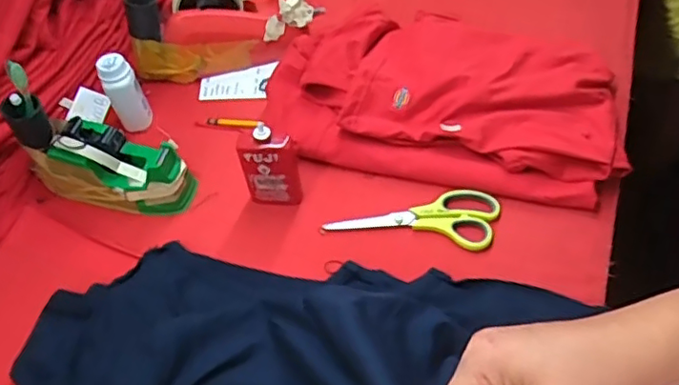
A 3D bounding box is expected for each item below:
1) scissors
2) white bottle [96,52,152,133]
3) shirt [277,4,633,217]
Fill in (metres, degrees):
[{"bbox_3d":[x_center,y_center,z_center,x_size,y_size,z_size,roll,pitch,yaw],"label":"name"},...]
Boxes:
[{"bbox_3d":[0.081,0.021,0.662,0.181,0.008,0.071,4,54,8],"label":"scissors"},{"bbox_3d":[-0.263,-0.121,0.738,0.034,0.097,0.034,1,54,5],"label":"white bottle"},{"bbox_3d":[0.132,-0.136,0.744,0.417,0.054,0.273,10,55,12],"label":"shirt"}]

